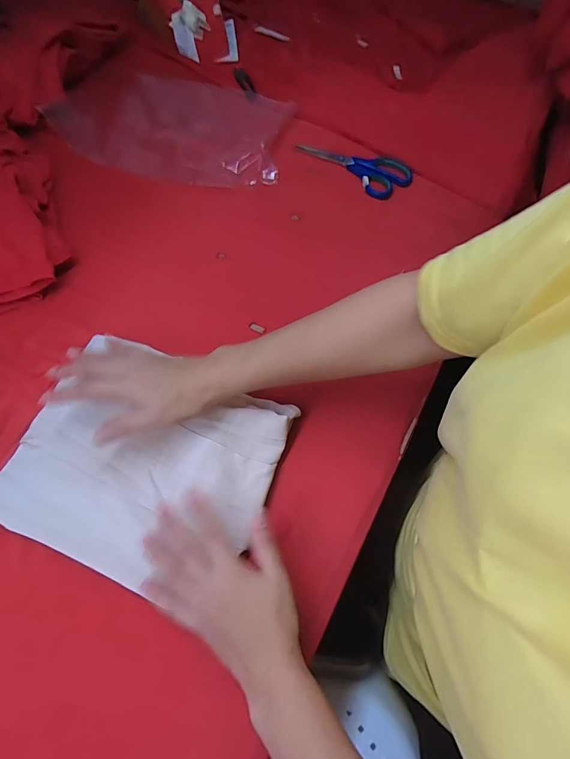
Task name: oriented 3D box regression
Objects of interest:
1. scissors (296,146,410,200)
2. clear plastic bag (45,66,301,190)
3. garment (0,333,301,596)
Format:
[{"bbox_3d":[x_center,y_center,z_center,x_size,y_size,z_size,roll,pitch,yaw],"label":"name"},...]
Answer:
[{"bbox_3d":[0.100,-0.317,0.581,0.179,0.008,0.074,17,66,7],"label":"scissors"},{"bbox_3d":[-0.160,-0.407,0.599,0.338,0.036,0.227,14,66,6],"label":"clear plastic bag"},{"bbox_3d":[-0.139,0.076,0.382,0.246,0.027,0.206,20,67,8],"label":"garment"}]

